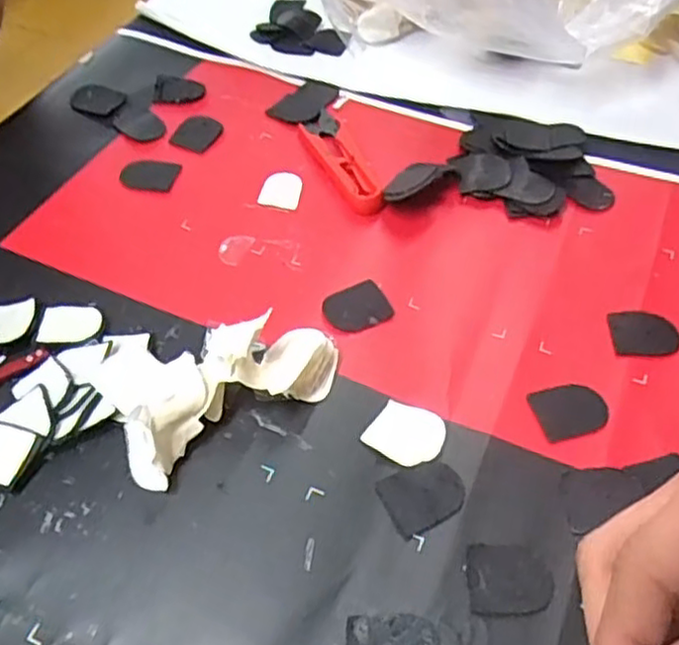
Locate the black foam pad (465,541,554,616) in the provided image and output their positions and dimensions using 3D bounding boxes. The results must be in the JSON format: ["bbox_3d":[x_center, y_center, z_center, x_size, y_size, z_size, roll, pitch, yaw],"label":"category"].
[{"bbox_3d":[0.068,0.102,0.282,0.033,0.004,0.028,4,50,2],"label":"black foam pad"}]

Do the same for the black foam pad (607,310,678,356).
[{"bbox_3d":[0.156,0.005,0.362,0.032,0.004,0.026,3,50,1],"label":"black foam pad"}]

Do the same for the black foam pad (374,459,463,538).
[{"bbox_3d":[0.037,0.074,0.306,0.035,0.004,0.027,-21,54,-18],"label":"black foam pad"}]

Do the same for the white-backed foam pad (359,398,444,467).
[{"bbox_3d":[0.031,0.050,0.321,0.032,0.007,0.027,28,55,20],"label":"white-backed foam pad"}]

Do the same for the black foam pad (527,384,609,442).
[{"bbox_3d":[0.109,0.041,0.334,0.032,0.004,0.027,-11,51,-11],"label":"black foam pad"}]

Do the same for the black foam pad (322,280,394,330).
[{"bbox_3d":[0.008,-0.008,0.368,0.034,0.004,0.027,-19,53,-17],"label":"black foam pad"}]

